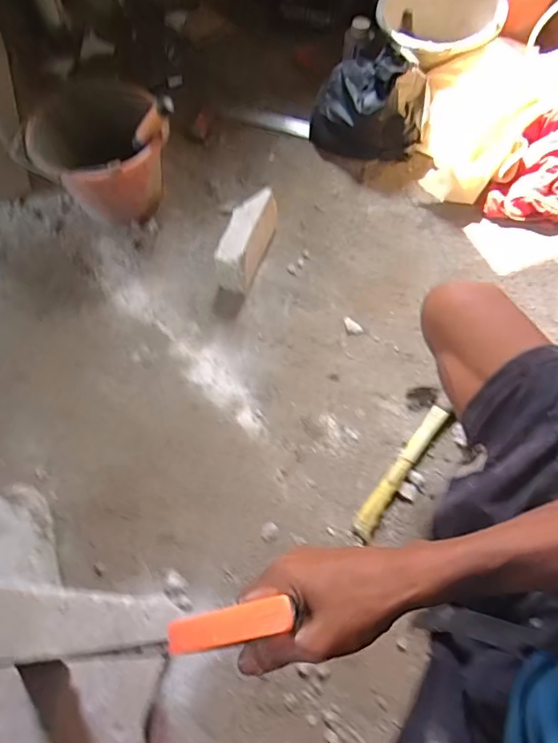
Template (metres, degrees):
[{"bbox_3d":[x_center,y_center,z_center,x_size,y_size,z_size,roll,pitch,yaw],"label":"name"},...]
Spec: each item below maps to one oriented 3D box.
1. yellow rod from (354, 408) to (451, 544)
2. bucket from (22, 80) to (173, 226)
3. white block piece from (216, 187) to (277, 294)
[{"bbox_3d":[0.180,0.145,0.735,0.031,0.028,0.229,33,69,18],"label":"yellow rod"},{"bbox_3d":[-0.318,-0.375,0.937,0.211,0.174,0.212,0,62,0],"label":"bucket"},{"bbox_3d":[-0.059,-0.240,0.910,0.069,0.084,0.204,11,64,9],"label":"white block piece"}]

